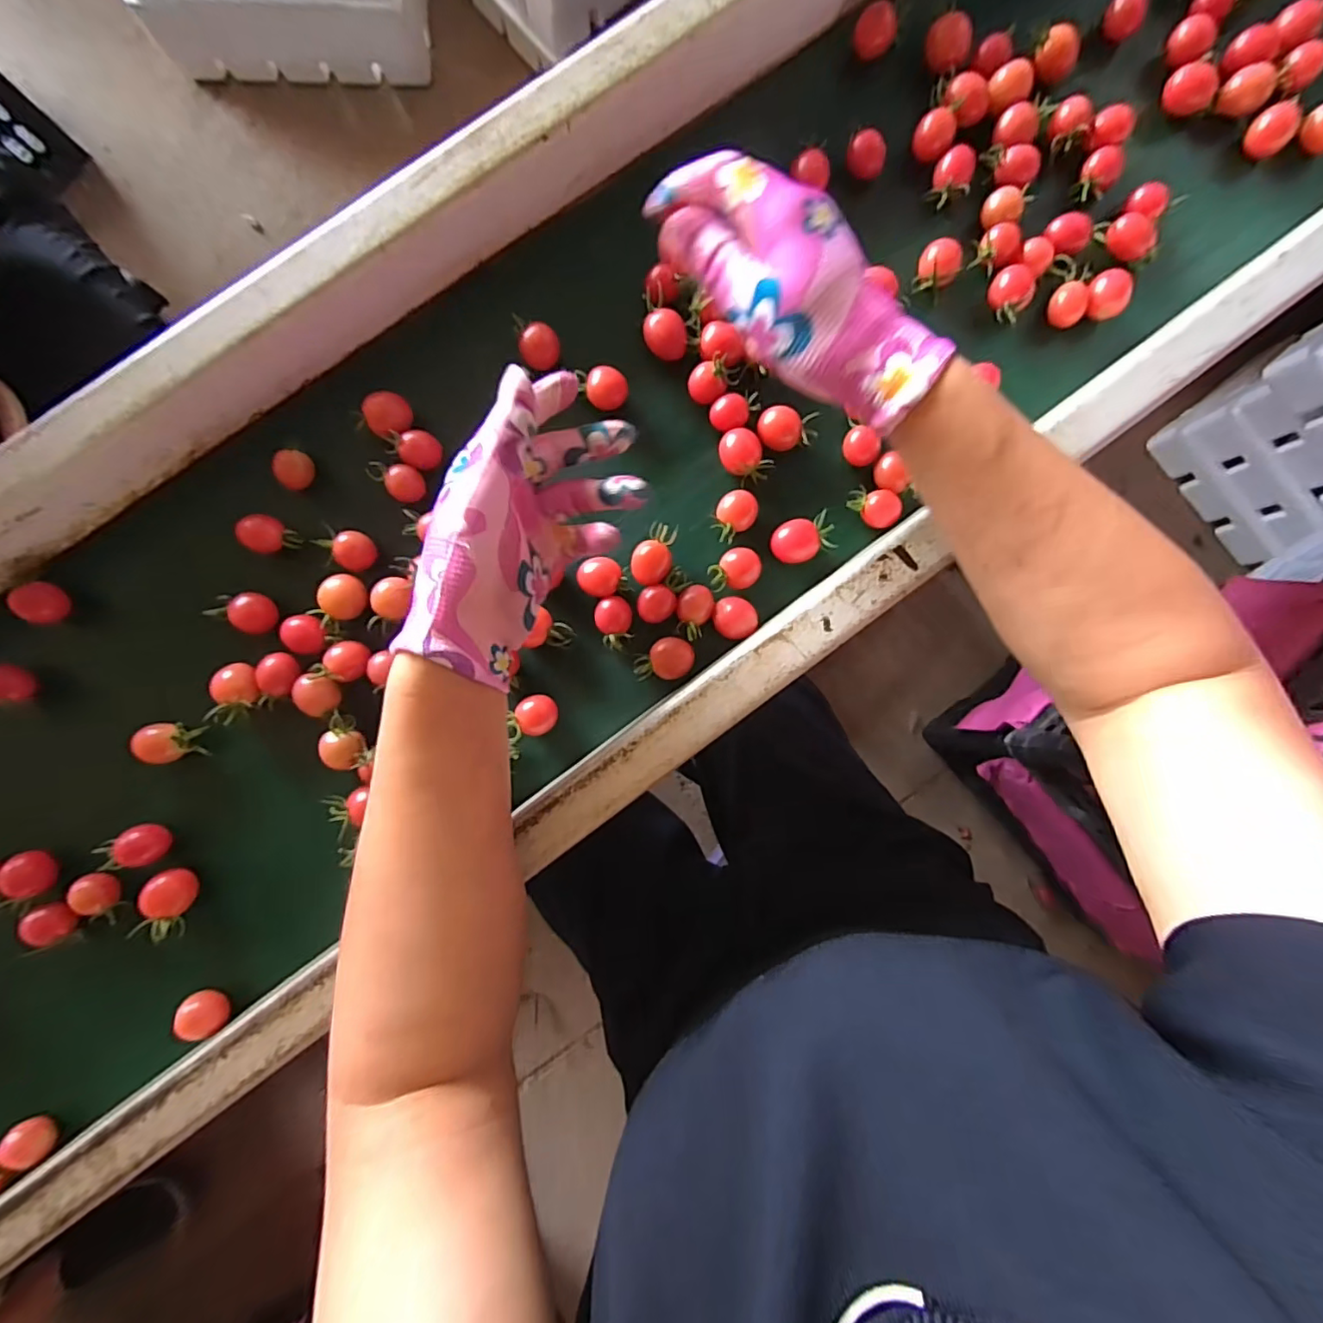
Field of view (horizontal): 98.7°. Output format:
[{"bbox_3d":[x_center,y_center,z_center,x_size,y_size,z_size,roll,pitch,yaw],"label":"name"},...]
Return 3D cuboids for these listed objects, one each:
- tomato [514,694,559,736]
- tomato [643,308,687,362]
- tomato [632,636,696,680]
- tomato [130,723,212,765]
[{"bbox_3d":[-0.079,0.034,0.366,0.024,0.020,0.025,0,89,-1],"label":"tomato"},{"bbox_3d":[0.003,-0.212,0.374,0.026,0.020,0.028,-7,89,-1],"label":"tomato"},{"bbox_3d":[0.002,-0.002,0.371,0.038,0.024,0.026,-5,89,-1],"label":"tomato"},{"bbox_3d":[-0.305,0.050,0.353,0.036,0.019,0.024,-6,89,-1],"label":"tomato"}]

